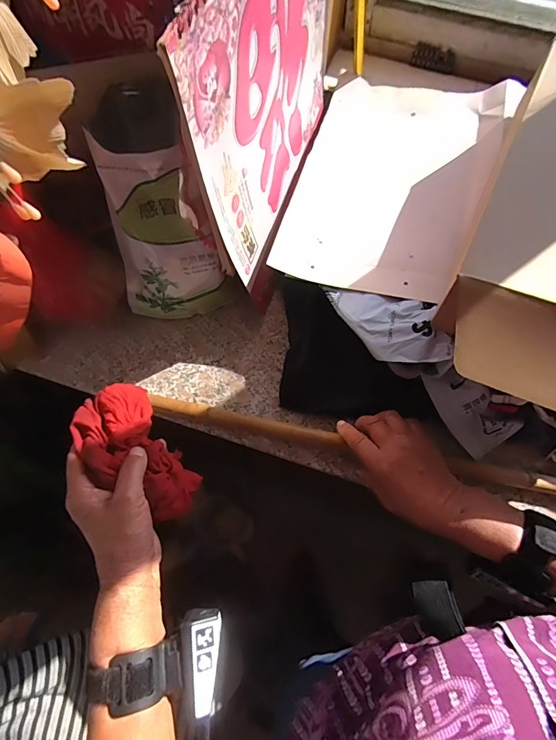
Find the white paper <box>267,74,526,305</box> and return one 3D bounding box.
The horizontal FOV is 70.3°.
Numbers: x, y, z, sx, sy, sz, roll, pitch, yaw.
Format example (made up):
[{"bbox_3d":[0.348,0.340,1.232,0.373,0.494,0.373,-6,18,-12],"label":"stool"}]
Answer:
[{"bbox_3d":[0.154,-0.264,0.520,0.235,0.071,0.389,19,71,5],"label":"white paper"}]

